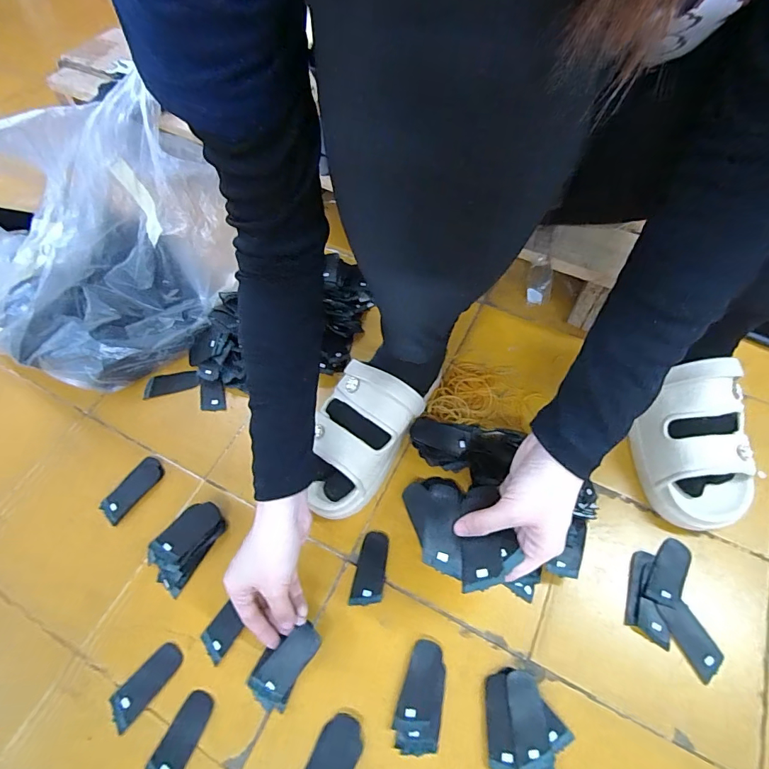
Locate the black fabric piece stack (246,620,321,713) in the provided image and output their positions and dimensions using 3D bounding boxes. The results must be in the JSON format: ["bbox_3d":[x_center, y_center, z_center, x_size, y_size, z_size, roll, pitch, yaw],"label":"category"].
[{"bbox_3d":[-0.095,0.269,0.407,0.044,0.007,0.077,38,78,22],"label":"black fabric piece stack"}]

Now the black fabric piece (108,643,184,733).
[{"bbox_3d":[-0.234,0.292,0.415,0.032,0.006,0.074,35,68,21],"label":"black fabric piece"}]

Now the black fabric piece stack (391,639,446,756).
[{"bbox_3d":[0.034,0.292,0.398,0.040,0.009,0.086,9,61,9],"label":"black fabric piece stack"}]

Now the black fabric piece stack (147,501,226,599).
[{"bbox_3d":[-0.223,0.175,0.473,0.057,0.021,0.092,26,65,17],"label":"black fabric piece stack"}]

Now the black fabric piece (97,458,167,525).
[{"bbox_3d":[-0.304,0.125,0.512,0.035,0.005,0.080,34,61,7],"label":"black fabric piece"}]

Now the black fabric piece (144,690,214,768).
[{"bbox_3d":[-0.189,0.327,0.391,0.030,0.006,0.074,19,63,14],"label":"black fabric piece"}]

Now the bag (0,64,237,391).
[{"bbox_3d":[-0.347,-0.176,0.521,0.204,0.253,0.308,25,65,17],"label":"bag"}]

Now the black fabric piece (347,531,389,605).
[{"bbox_3d":[-0.014,0.199,0.459,0.033,0.004,0.074,10,61,10],"label":"black fabric piece"}]

